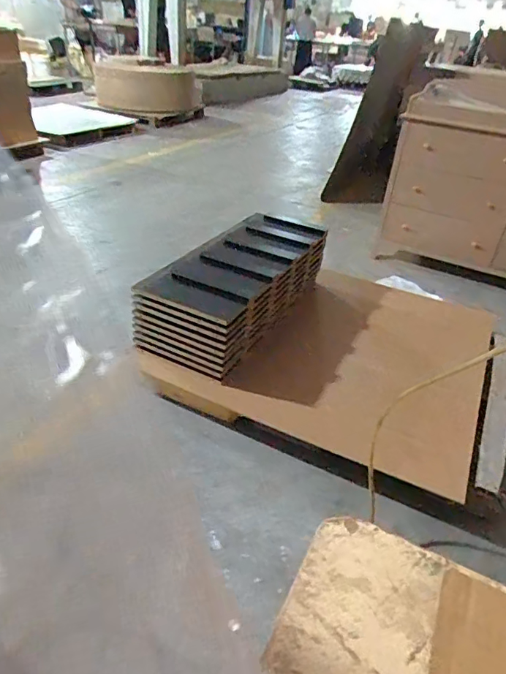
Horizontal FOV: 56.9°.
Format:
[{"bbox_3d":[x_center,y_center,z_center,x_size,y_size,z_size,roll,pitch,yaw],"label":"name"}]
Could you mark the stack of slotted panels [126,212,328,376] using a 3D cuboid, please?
[{"bbox_3d":[-0.039,-0.206,1.781,0.355,0.268,0.892,20,36,21],"label":"stack of slotted panels"}]

